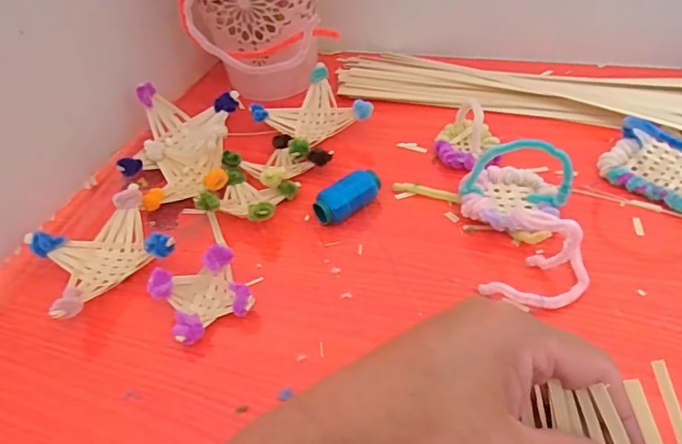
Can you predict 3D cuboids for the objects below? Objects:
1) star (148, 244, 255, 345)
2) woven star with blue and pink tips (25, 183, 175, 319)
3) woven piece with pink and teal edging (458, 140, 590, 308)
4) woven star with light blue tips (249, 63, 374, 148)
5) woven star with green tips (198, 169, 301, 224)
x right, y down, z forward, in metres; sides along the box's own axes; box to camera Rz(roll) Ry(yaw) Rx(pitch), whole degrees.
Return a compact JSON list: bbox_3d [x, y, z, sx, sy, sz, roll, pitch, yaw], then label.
[{"bbox_3d":[-0.089,0.049,0.334,0.054,0.030,0.049,-25,48,-16],"label":"star"},{"bbox_3d":[-0.164,0.023,0.365,0.090,0.033,0.083,-30,50,-20],"label":"woven star with blue and pink tips"},{"bbox_3d":[0.125,-0.010,0.348,0.073,0.053,0.132,-4,46,3],"label":"woven piece with pink and teal edging"},{"bbox_3d":[-0.027,-0.096,0.459,0.077,0.036,0.082,-31,50,-21],"label":"woven star with light blue tips"},{"bbox_3d":[-0.071,-0.019,0.398,0.059,0.030,0.058,10,48,16],"label":"woven star with green tips"}]

